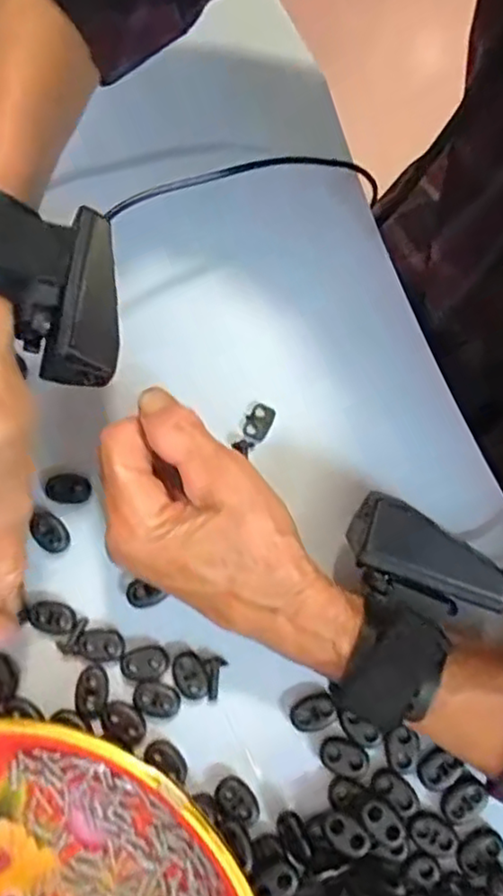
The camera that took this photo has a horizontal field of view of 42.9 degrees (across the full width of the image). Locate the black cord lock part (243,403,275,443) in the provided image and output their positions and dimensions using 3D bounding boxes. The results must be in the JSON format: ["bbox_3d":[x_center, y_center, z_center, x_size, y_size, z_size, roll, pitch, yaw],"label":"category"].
[{"bbox_3d":[0.003,-0.013,0.322,0.013,0.005,0.020,24,78,6],"label":"black cord lock part"}]

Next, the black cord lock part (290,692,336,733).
[{"bbox_3d":[0.028,0.121,0.291,0.020,0.004,0.014,-25,77,-5],"label":"black cord lock part"}]

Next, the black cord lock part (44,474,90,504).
[{"bbox_3d":[-0.090,0.020,0.315,0.021,0.004,0.015,2,77,1],"label":"black cord lock part"}]

